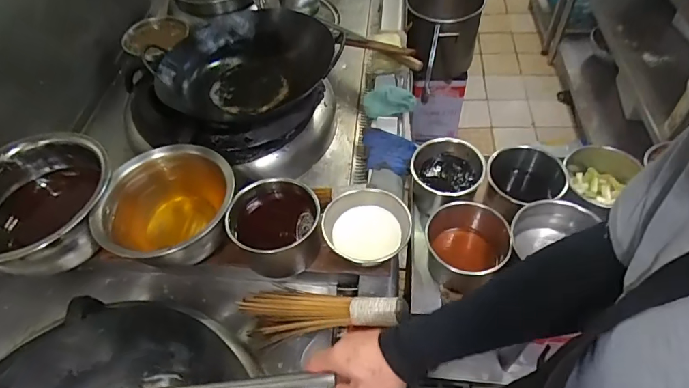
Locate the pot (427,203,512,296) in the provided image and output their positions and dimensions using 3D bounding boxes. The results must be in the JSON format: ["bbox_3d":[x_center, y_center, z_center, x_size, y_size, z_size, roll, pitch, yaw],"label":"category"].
[{"bbox_3d":[0.236,0.106,0.835,0.153,0.107,0.149,-3,53,3],"label":"pot"}]

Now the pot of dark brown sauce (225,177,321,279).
[{"bbox_3d":[-0.132,0.058,0.835,0.167,0.138,0.154,-3,53,3],"label":"pot of dark brown sauce"}]

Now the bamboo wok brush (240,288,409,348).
[{"bbox_3d":[-0.041,0.209,0.771,0.305,0.064,0.100,-7,52,18],"label":"bamboo wok brush"}]

